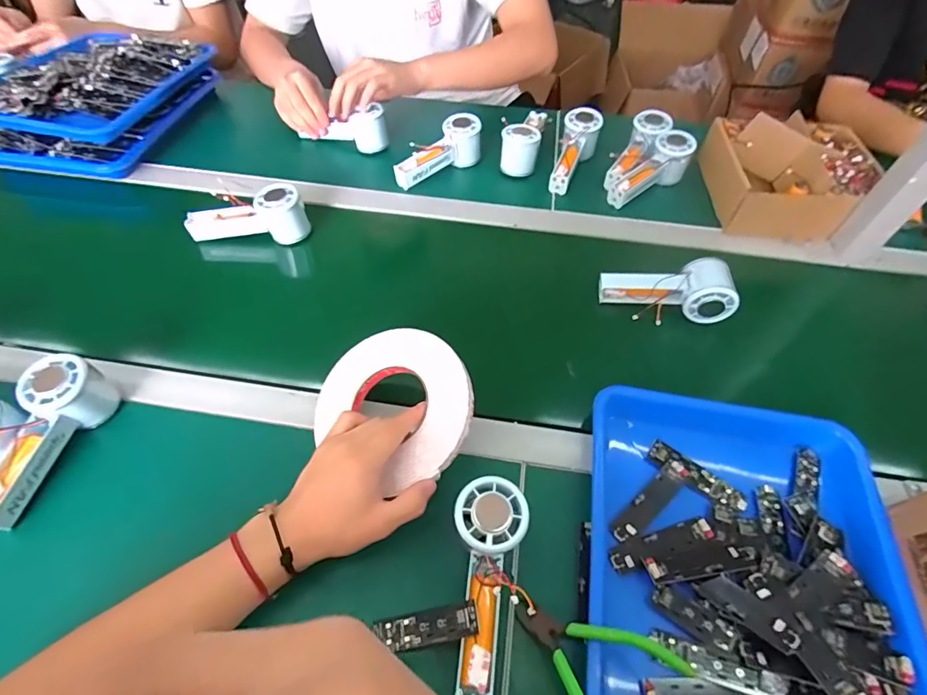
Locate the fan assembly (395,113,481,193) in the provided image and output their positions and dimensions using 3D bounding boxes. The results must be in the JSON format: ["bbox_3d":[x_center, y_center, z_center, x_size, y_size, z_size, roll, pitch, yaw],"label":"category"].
[{"bbox_3d":[-0.040,-0.294,0.721,0.154,0.056,0.052,-36,62,-9],"label":"fan assembly"}]

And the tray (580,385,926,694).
[{"bbox_3d":[0.230,0.192,0.376,0.255,0.052,0.329,11,55,5],"label":"tray"}]

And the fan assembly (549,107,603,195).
[{"bbox_3d":[0.167,-0.300,0.726,0.057,0.046,0.158,21,73,13],"label":"fan assembly"}]

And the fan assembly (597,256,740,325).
[{"bbox_3d":[0.239,-0.066,0.559,0.146,0.069,0.048,5,54,1],"label":"fan assembly"}]

